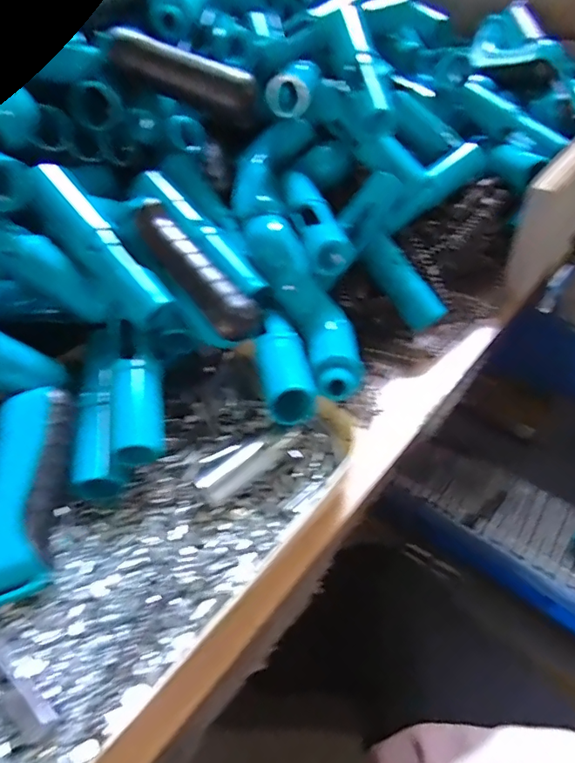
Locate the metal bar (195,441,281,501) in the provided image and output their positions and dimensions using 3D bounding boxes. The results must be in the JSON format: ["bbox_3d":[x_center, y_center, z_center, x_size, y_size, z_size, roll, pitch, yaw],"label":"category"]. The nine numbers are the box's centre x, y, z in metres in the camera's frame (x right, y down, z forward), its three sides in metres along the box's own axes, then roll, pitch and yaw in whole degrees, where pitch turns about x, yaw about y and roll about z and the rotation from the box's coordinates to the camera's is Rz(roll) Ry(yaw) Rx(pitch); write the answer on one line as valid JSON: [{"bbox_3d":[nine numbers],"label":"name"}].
[{"bbox_3d":[-0.031,0.054,0.295,0.046,0.015,0.014,-39,54,-26],"label":"metal bar"}]

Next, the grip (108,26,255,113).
[{"bbox_3d":[-0.075,-0.221,0.347,0.103,0.023,0.018,18,48,-8],"label":"grip"}]

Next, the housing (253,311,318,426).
[{"bbox_3d":[-0.003,-0.010,0.317,0.032,0.026,0.083,-12,47,-4],"label":"housing"}]

